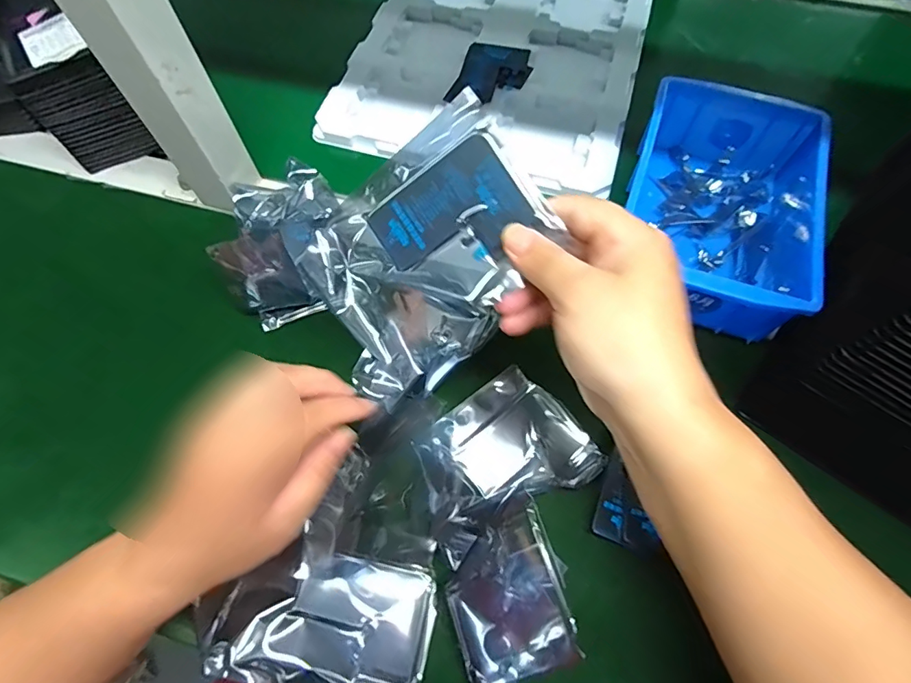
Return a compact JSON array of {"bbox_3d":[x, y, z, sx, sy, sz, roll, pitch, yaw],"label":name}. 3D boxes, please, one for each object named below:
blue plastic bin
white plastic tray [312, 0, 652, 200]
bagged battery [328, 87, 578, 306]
[{"bbox_3d":[0.203,-0.108,0.372,0.134,0.058,0.199,17,66,9],"label":"blue plastic bin"},{"bbox_3d":[0.045,-0.294,0.488,0.272,0.013,0.308,16,66,8],"label":"white plastic tray"},{"bbox_3d":[-0.008,-0.059,0.247,0.098,0.006,0.089,-34,91,16],"label":"bagged battery"}]

